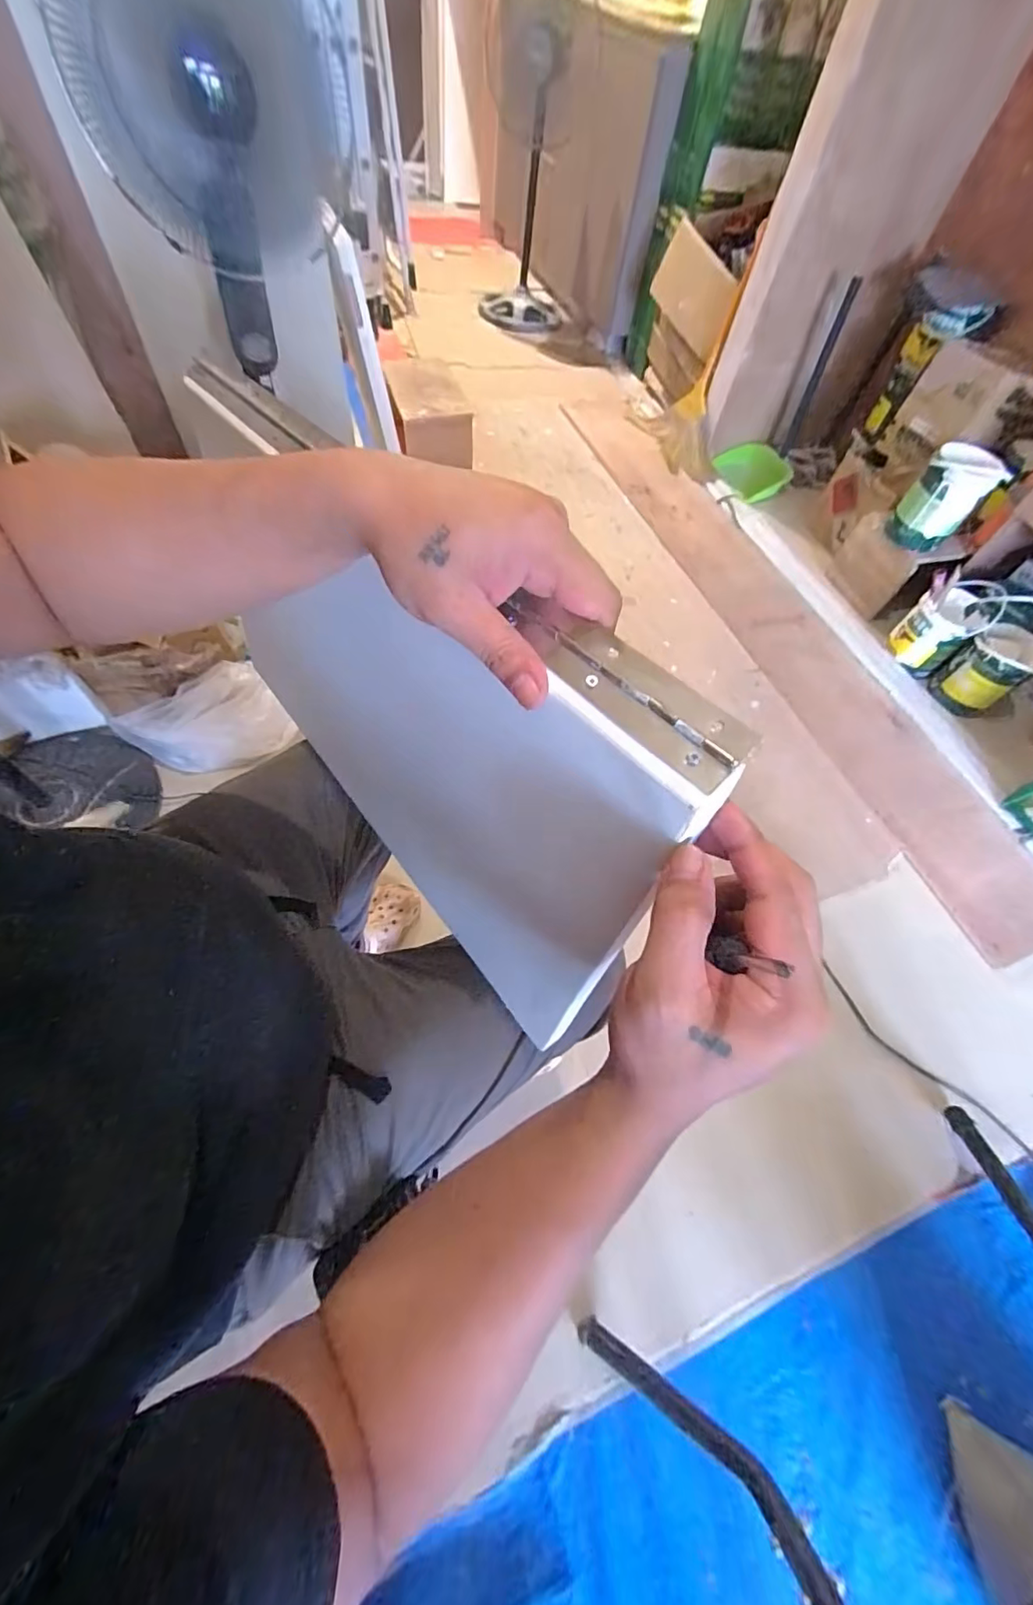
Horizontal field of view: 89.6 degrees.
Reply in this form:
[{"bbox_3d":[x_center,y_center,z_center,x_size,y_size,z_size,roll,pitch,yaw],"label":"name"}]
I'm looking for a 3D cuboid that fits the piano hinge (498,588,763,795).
[{"bbox_3d":[0.045,-0.059,0.242,0.140,0.030,0.009,45,22,26],"label":"piano hinge"}]

